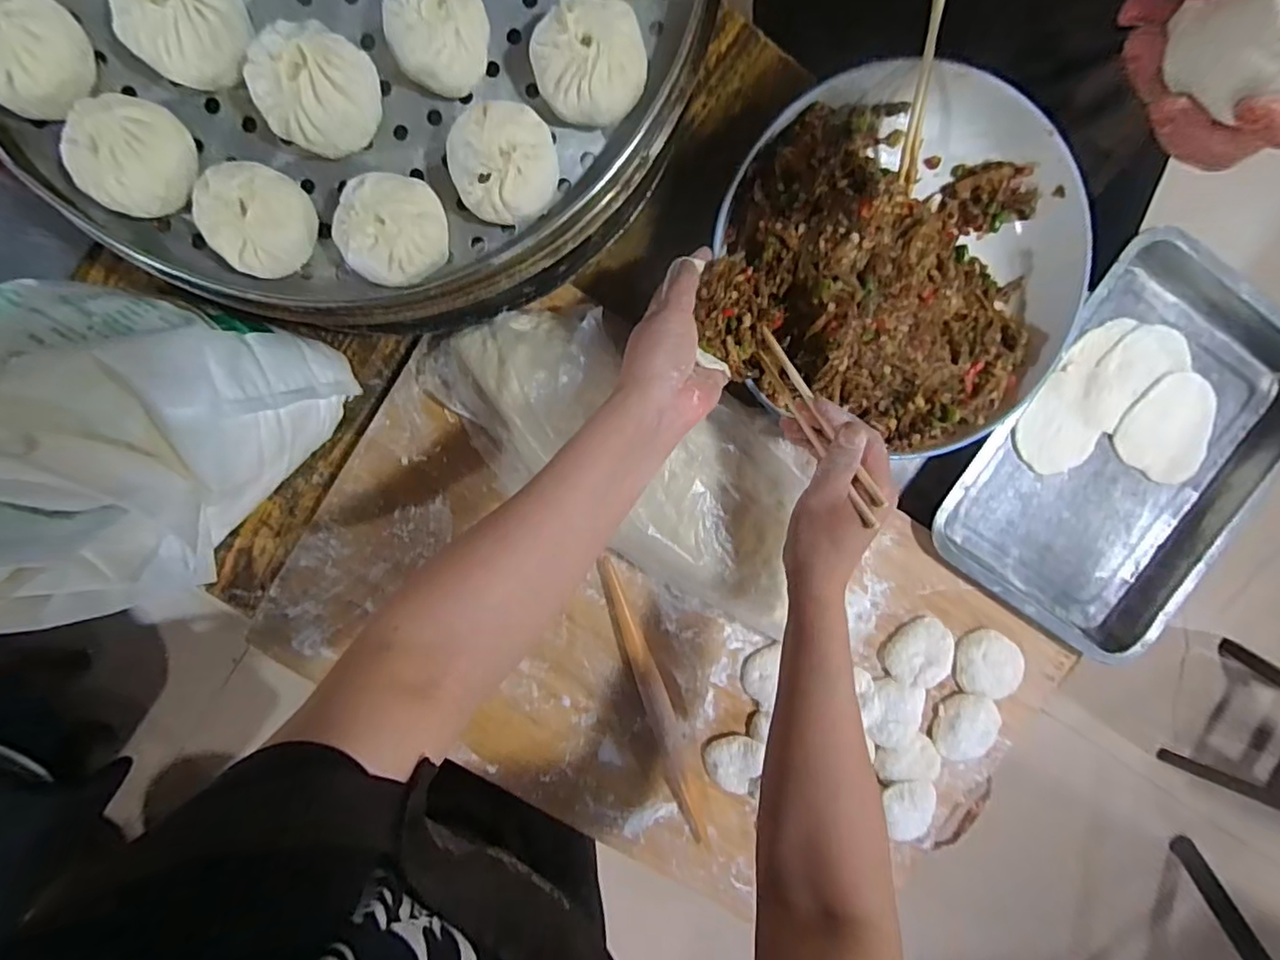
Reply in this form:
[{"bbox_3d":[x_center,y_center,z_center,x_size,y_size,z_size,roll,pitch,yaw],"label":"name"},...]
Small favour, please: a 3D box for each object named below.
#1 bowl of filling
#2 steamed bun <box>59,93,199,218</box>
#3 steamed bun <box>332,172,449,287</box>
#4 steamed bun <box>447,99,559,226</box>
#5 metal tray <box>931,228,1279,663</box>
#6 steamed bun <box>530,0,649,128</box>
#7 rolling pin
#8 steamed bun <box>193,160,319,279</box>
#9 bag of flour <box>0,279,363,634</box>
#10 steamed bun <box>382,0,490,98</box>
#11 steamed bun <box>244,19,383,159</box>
[{"bbox_3d":[0.223,-0.177,0.495,0.286,0.098,0.294,-1,97,-4],"label":"bowl of filling"},{"bbox_3d":[-0.314,-0.199,0.363,0.064,0.040,0.068,25,95,-7],"label":"steamed bun"},{"bbox_3d":[-0.159,-0.158,0.381,0.064,0.043,0.061,-1,97,-4],"label":"steamed bun"},{"bbox_3d":[-0.086,-0.198,0.378,0.064,0.044,0.064,-1,97,-4],"label":"steamed bun"},{"bbox_3d":[0.465,-0.028,0.569,0.258,0.050,0.365,31,94,-7],"label":"metal tray"},{"bbox_3d":[-0.032,-0.259,0.373,0.069,0.042,0.063,-1,97,-4],"label":"steamed bun"},{"bbox_3d":[0.015,0.218,0.566,0.029,0.026,0.306,-18,98,-2],"label":"rolling pin"},{"bbox_3d":[-0.240,-0.164,0.374,0.058,0.043,0.061,-1,97,-4],"label":"steamed bun"},{"bbox_3d":[-0.405,-0.018,0.391,0.204,0.285,0.290,42,92,-8],"label":"bag of flour"},{"bbox_3d":[-0.122,-0.272,0.363,0.058,0.047,0.052,-9,98,-3],"label":"steamed bun"},{"bbox_3d":[-0.195,-0.235,0.363,0.068,0.052,0.062,-1,97,-4],"label":"steamed bun"}]

